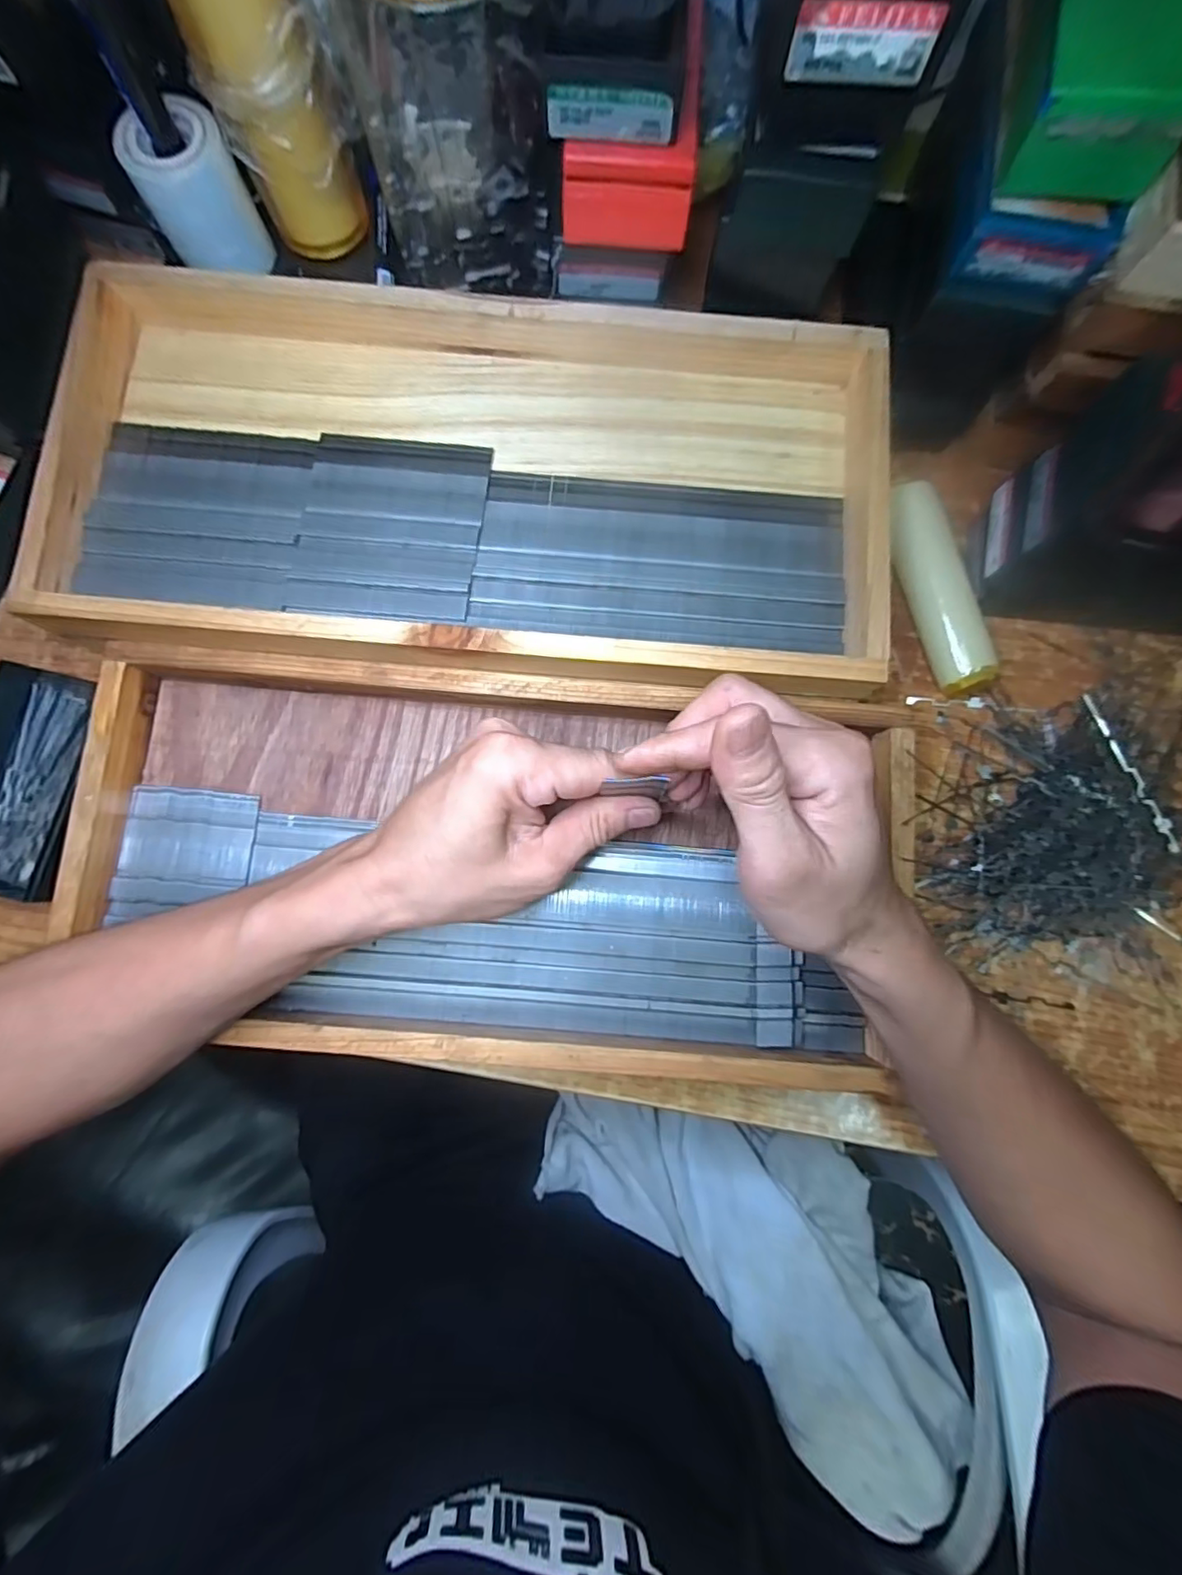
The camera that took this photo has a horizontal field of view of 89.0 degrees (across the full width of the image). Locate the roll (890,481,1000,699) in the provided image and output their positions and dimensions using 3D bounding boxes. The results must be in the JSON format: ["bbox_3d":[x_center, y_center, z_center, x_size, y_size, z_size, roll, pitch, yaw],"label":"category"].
[{"bbox_3d":[0.201,-0.114,0.352,0.027,0.028,0.121,-16,83,-3],"label":"roll"}]

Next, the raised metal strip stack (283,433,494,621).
[{"bbox_3d":[-0.108,-0.142,0.327,0.095,0.007,0.106,7,82,0],"label":"raised metal strip stack"}]

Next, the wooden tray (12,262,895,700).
[{"bbox_3d":[-0.060,-0.158,0.335,0.422,0.058,0.200,6,82,0],"label":"wooden tray"}]

